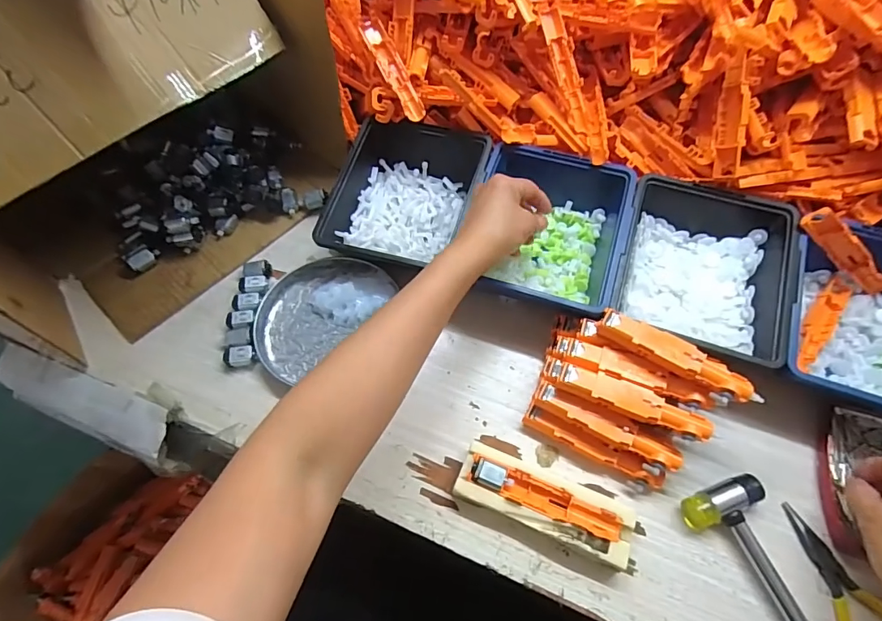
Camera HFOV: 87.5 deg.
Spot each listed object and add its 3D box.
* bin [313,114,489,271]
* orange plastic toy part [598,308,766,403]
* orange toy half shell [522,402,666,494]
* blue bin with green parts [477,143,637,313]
[{"bbox_3d":[-0.036,-0.119,0.487,0.147,0.060,0.166,13,63,8],"label":"bin"},{"bbox_3d":[0.187,0.035,0.365,0.123,0.011,0.027,29,66,16],"label":"orange plastic toy part"},{"bbox_3d":[0.126,0.114,0.385,0.117,0.031,0.020,28,66,15],"label":"orange toy half shell"},{"bbox_3d":[0.105,-0.078,0.464,0.141,0.060,0.163,15,63,9],"label":"blue bin with green parts"}]

